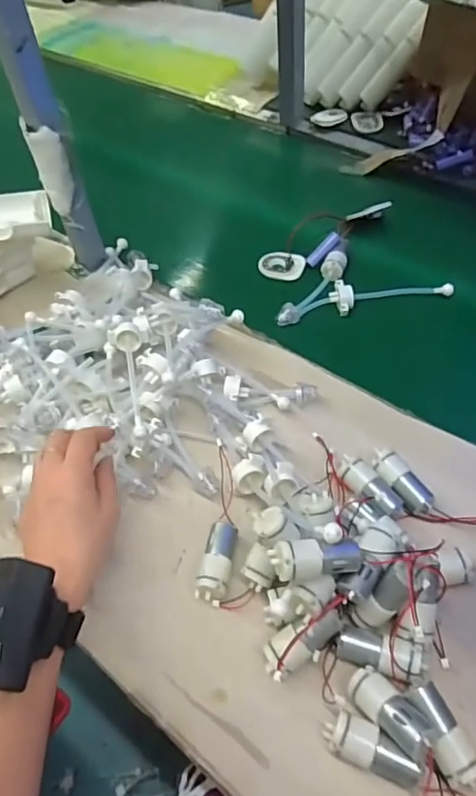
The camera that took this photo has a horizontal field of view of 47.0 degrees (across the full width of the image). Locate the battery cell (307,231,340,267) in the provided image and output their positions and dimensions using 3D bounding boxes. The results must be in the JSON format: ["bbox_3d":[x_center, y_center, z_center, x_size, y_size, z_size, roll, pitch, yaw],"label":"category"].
[{"bbox_3d":[0.109,-0.189,0.701,0.050,0.011,0.016,-47,57,10],"label":"battery cell"}]

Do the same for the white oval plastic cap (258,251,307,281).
[{"bbox_3d":[0.057,-0.171,0.709,0.058,0.005,0.038,24,89,15],"label":"white oval plastic cap"}]

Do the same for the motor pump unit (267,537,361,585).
[{"bbox_3d":[0.056,0.114,0.387,0.062,0.020,0.025,0,52,-10],"label":"motor pump unit"}]

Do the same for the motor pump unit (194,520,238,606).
[{"bbox_3d":[-0.018,0.135,0.455,0.026,0.023,0.067,5,54,9],"label":"motor pump unit"}]

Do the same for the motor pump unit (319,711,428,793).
[{"bbox_3d":[0.089,0.234,0.365,0.063,0.024,0.026,17,57,17],"label":"motor pump unit"}]

